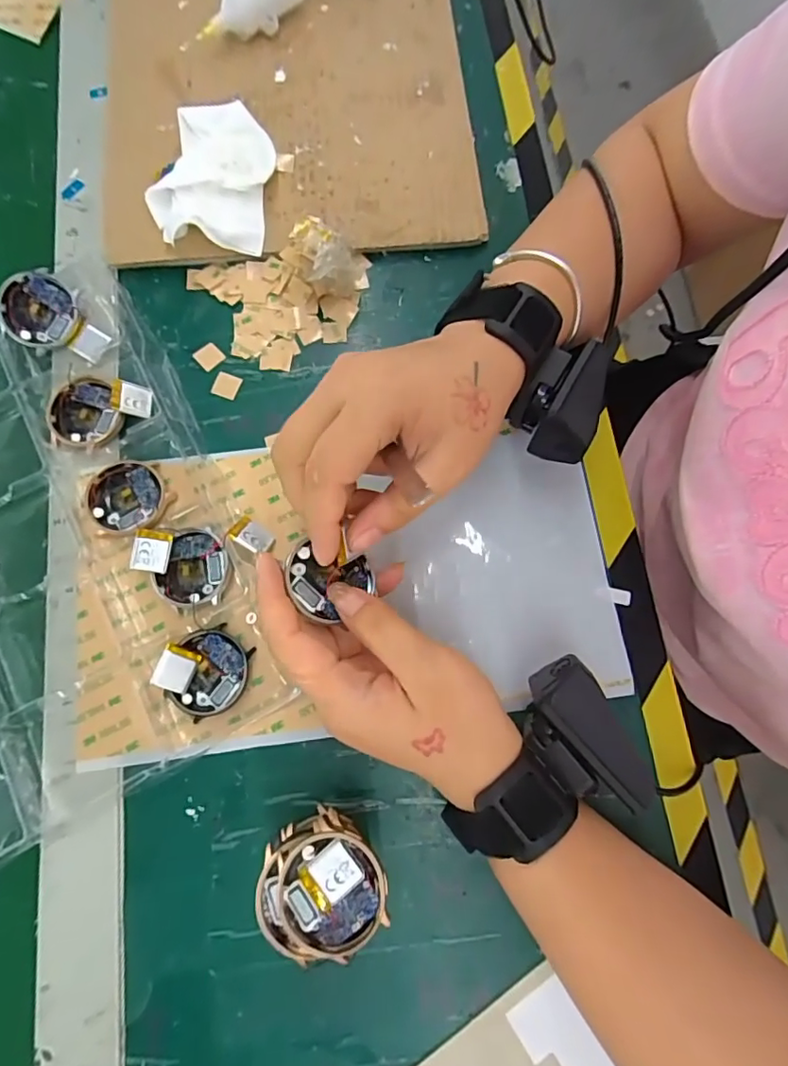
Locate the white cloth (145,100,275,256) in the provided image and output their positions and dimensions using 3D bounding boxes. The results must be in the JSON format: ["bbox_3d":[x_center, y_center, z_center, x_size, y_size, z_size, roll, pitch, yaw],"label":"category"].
[{"bbox_3d":[-0.118,-0.237,0.355,0.074,0.018,0.108,6,76,1],"label":"white cloth"}]

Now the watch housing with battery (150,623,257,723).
[{"bbox_3d":[-0.100,0.074,0.288,0.046,0.015,0.043,-23,77,-6],"label":"watch housing with battery"}]

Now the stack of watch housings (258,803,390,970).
[{"bbox_3d":[-0.032,0.155,0.248,0.054,0.059,0.045,-18,77,-5],"label":"stack of watch housings"}]

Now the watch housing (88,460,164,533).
[{"bbox_3d":[-0.155,-0.021,0.314,0.041,0.008,0.042,6,76,1],"label":"watch housing"}]

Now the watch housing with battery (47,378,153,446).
[{"bbox_3d":[-0.177,-0.073,0.320,0.059,0.018,0.042,8,76,2],"label":"watch housing with battery"}]

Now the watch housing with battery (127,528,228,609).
[{"bbox_3d":[-0.118,0.018,0.301,0.049,0.015,0.042,5,76,1],"label":"watch housing with battery"}]

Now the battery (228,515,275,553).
[{"bbox_3d":[-0.079,0.002,0.304,0.023,0.004,0.018,34,46,-12],"label":"battery"}]

